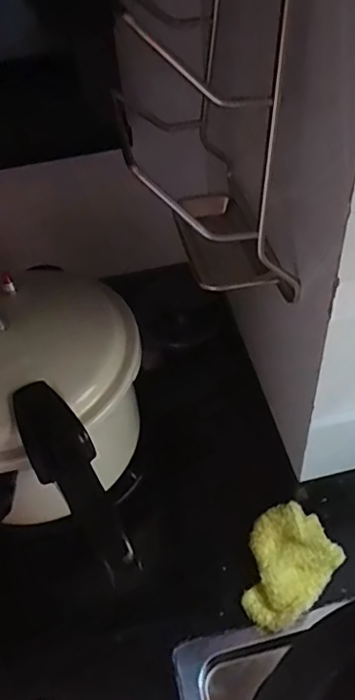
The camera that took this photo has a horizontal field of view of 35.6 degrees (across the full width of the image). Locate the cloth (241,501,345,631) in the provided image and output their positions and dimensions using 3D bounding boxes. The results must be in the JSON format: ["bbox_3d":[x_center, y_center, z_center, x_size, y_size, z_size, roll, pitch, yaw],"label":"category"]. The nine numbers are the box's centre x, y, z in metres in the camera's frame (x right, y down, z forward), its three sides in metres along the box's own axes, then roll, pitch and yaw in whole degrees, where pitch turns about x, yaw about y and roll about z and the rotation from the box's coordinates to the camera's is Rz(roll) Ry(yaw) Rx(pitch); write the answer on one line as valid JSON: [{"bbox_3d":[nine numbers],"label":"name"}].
[{"bbox_3d":[0.120,0.242,0.628,0.095,0.041,0.130,33,59,30],"label":"cloth"}]

